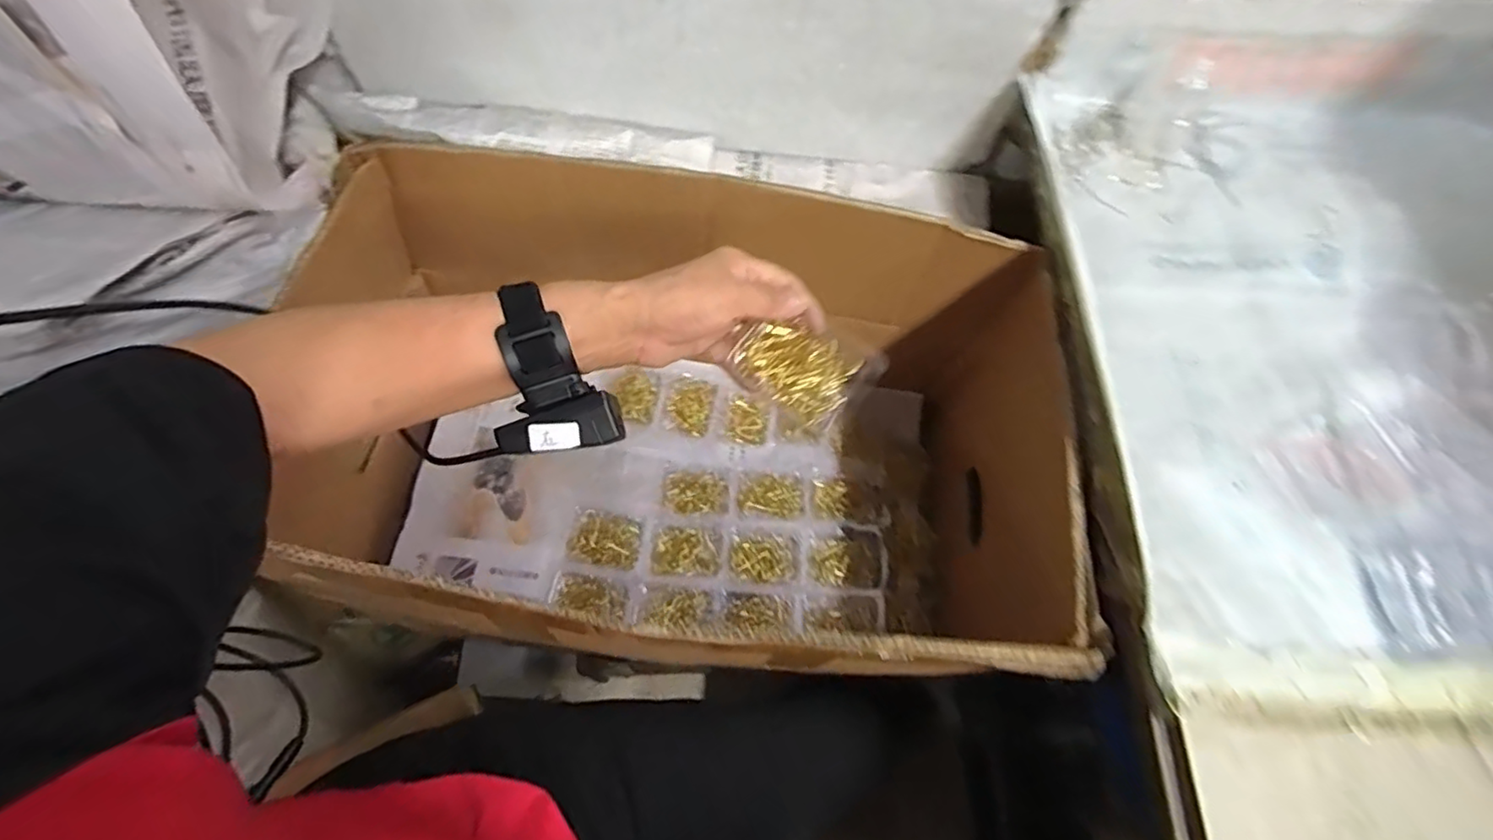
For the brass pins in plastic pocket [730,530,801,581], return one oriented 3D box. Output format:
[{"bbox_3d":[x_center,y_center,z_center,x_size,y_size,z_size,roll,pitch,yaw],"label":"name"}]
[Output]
[{"bbox_3d":[0.020,0.145,0.685,0.074,0.011,0.054,-3,65,-3],"label":"brass pins in plastic pocket"}]

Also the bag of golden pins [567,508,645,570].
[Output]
[{"bbox_3d":[-0.147,0.126,0.674,0.071,0.009,0.058,9,65,2],"label":"bag of golden pins"}]

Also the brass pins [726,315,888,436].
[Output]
[{"bbox_3d":[0.038,-0.036,0.417,0.083,0.011,0.064,36,91,9],"label":"brass pins"}]

